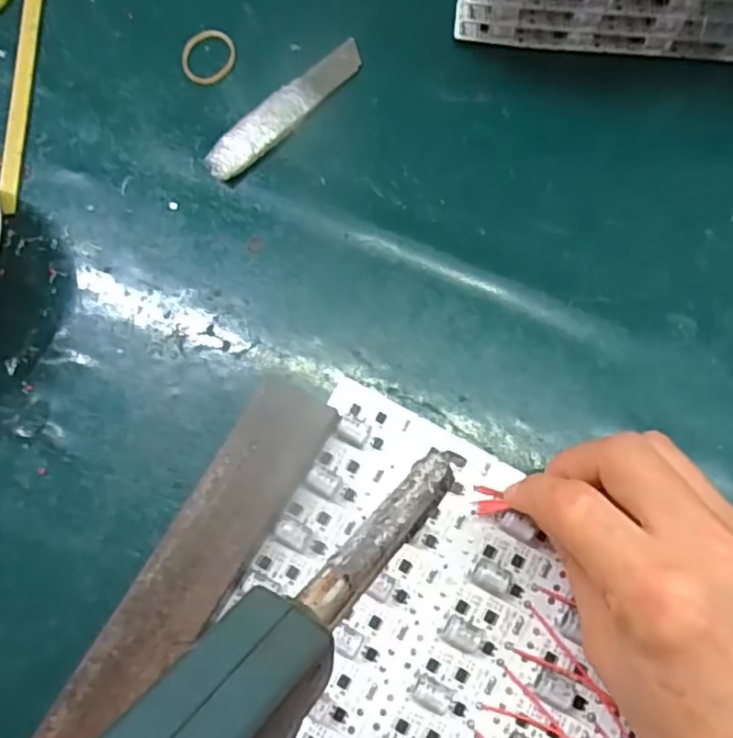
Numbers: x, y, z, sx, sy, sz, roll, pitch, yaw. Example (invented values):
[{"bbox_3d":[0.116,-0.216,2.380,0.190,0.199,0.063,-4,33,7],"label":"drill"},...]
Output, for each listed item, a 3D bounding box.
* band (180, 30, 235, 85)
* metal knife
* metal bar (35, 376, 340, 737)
[{"bbox_3d":[-0.085,-0.170,0.342,0.028,0.004,0.033,27,75,8],"label":"band"},{"bbox_3d":[-0.041,-0.135,0.330,0.021,0.008,0.103,42,78,12],"label":"metal knife"},{"bbox_3d":[-0.073,0.090,0.258,0.036,0.018,0.189,28,76,9],"label":"metal bar"}]

